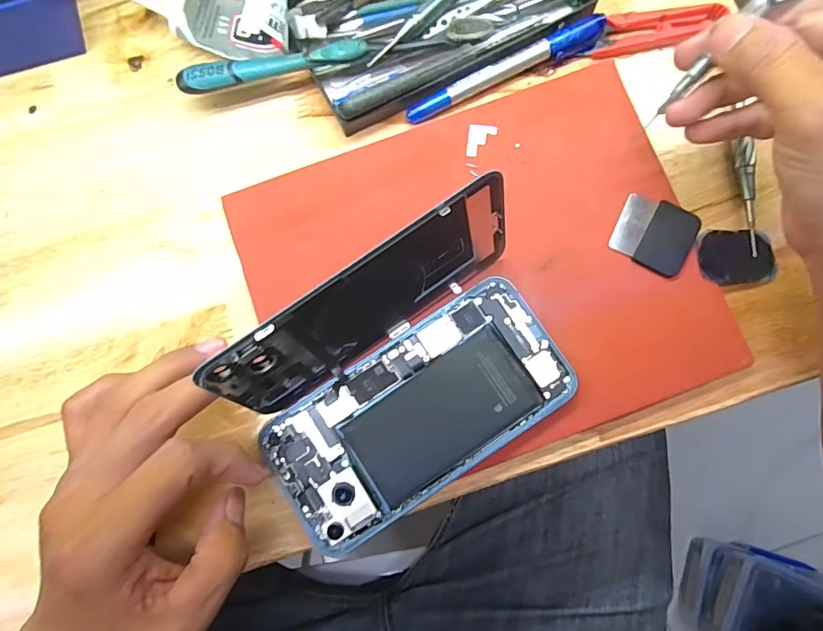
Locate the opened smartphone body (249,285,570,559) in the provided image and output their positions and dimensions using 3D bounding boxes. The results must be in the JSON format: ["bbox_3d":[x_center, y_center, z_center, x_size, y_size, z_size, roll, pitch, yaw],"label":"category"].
[{"bbox_3d":[0.005,0.051,0.245,0.158,0.012,0.078,-34,82,-3],"label":"opened smartphone body"}]

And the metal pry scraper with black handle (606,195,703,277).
[{"bbox_3d":[0.138,-0.047,0.259,0.042,0.004,0.039,27,83,5],"label":"metal pry scraper with black handle"}]

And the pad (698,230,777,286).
[{"bbox_3d":[0.186,-0.033,0.261,0.048,0.004,0.031,0,83,-7],"label":"pad"}]

